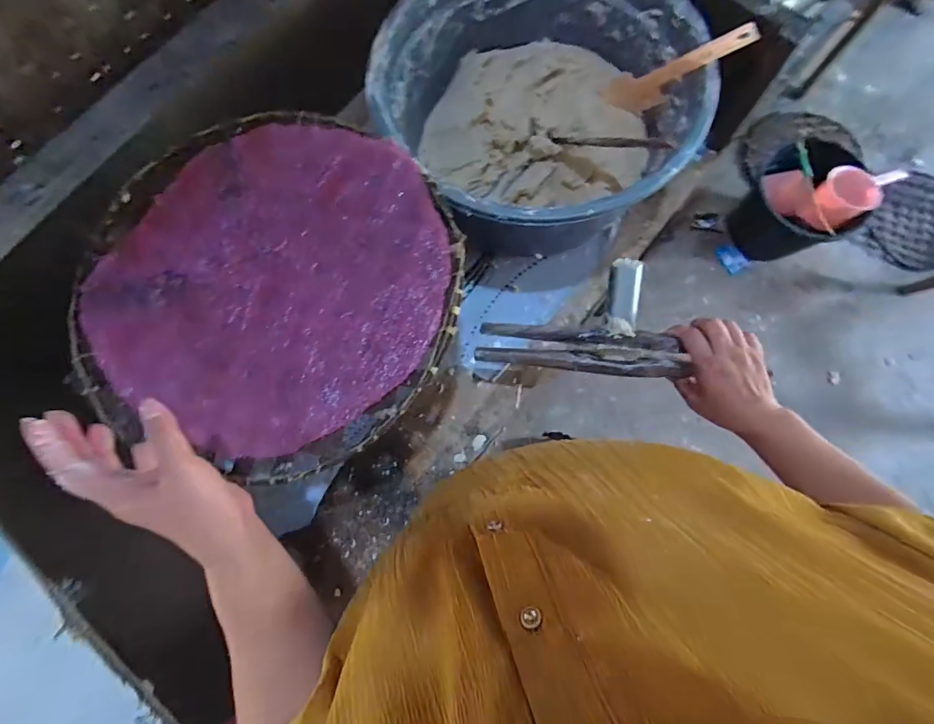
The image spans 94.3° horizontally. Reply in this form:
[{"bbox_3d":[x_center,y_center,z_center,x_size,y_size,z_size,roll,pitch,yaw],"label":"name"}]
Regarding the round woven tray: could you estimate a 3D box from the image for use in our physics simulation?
[{"bbox_3d":[-0.199,-0.082,0.435,0.371,0.019,0.348,0,78,2],"label":"round woven tray"}]

